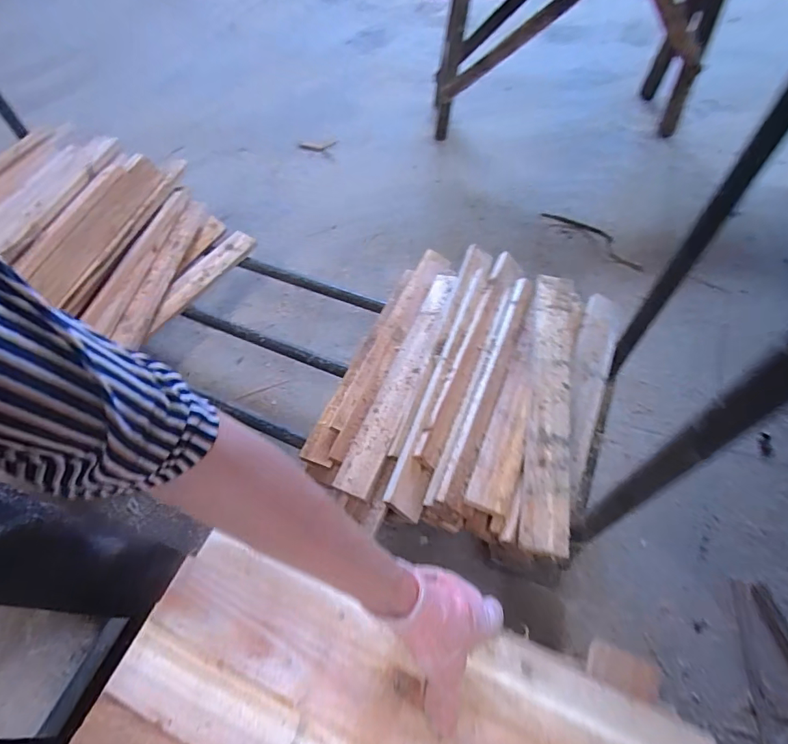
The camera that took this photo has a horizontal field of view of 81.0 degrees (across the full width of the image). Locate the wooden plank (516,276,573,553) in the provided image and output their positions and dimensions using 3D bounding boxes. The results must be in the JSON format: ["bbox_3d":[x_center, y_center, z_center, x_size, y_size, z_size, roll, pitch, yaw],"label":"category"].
[{"bbox_3d":[0.251,0.030,0.742,0.063,0.016,0.492,8,56,11],"label":"wooden plank"}]

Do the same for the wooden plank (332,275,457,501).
[{"bbox_3d":[0.027,-0.006,0.832,0.074,0.017,0.480,7,54,29],"label":"wooden plank"}]

